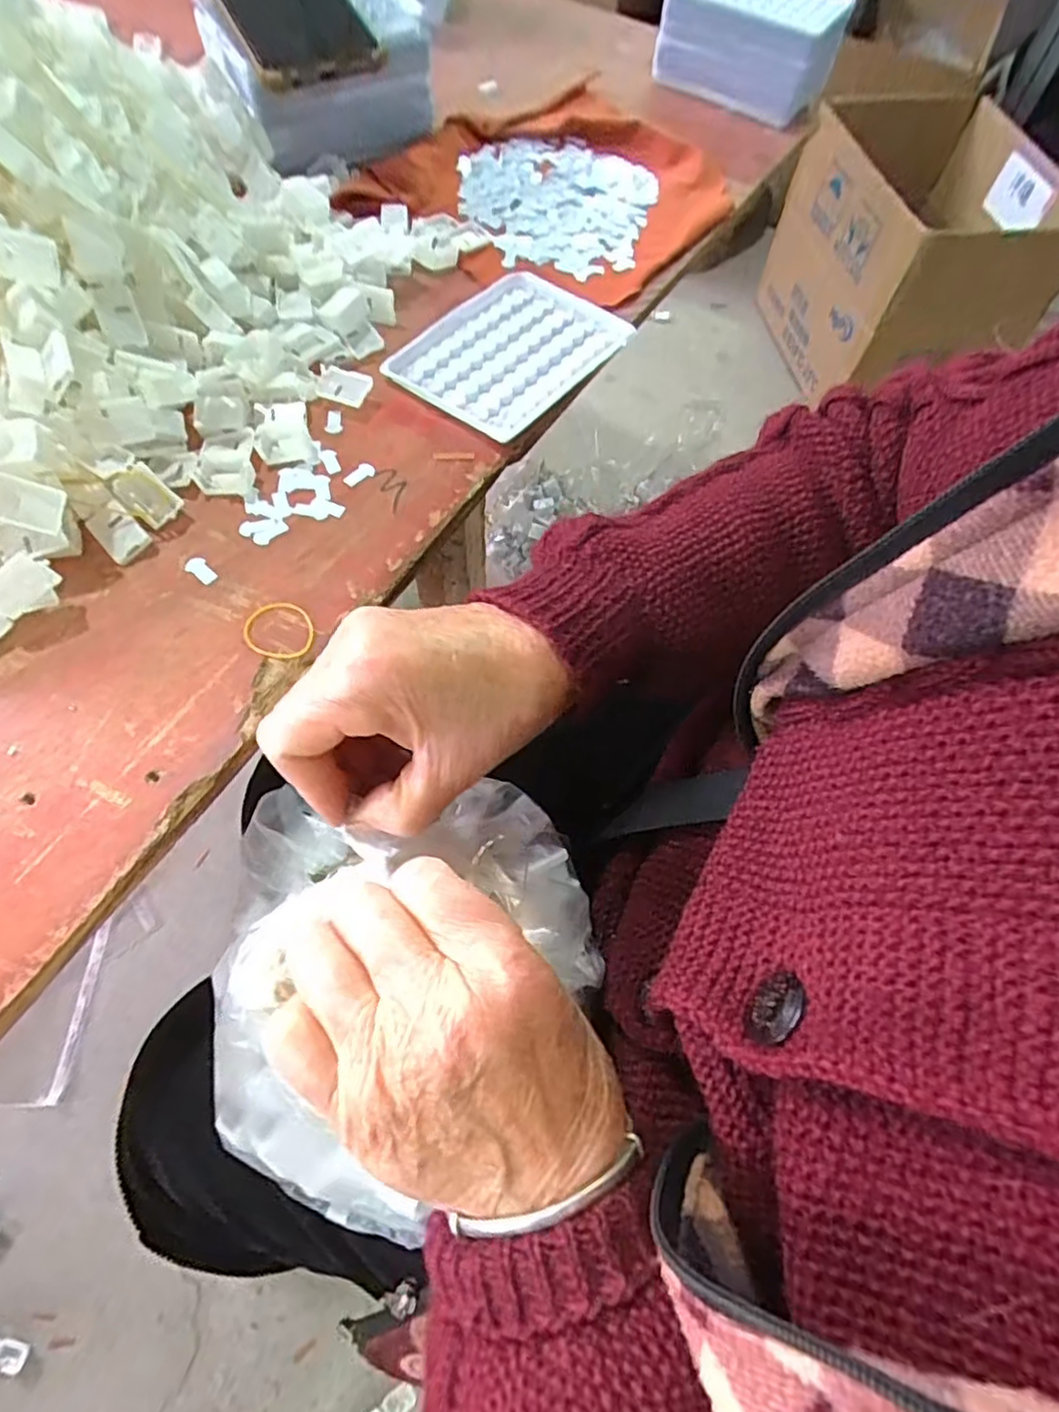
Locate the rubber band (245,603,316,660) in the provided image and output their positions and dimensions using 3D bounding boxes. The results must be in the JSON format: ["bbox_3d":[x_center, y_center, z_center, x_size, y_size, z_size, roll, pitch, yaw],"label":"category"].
[{"bbox_3d":[-0.113,-0.034,0.293,0.029,0.004,0.031,1,63,-2],"label":"rubber band"}]

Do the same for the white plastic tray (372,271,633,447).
[{"bbox_3d":[-0.009,-0.212,0.387,0.091,0.011,0.128,35,67,14],"label":"white plastic tray"}]

